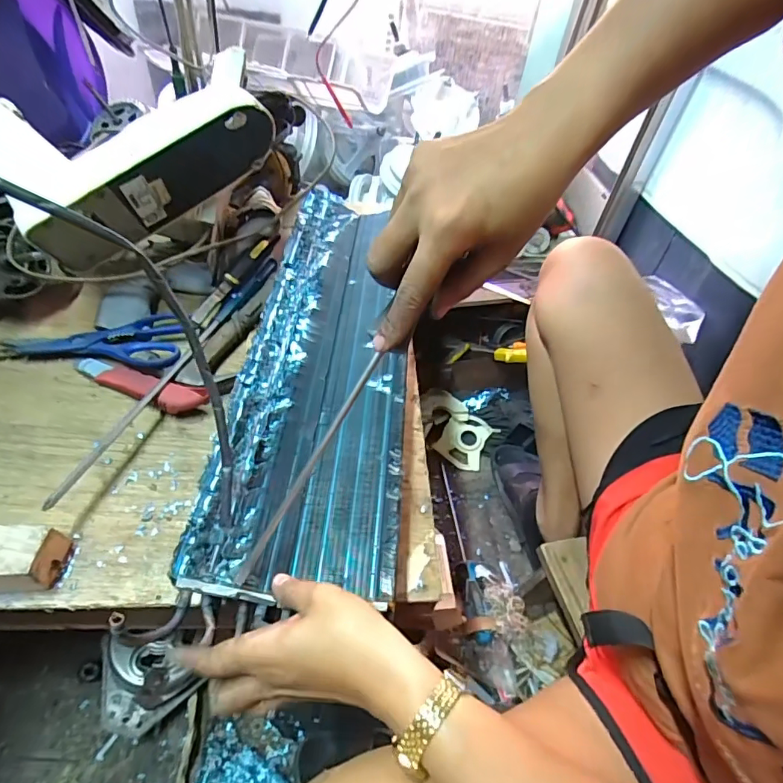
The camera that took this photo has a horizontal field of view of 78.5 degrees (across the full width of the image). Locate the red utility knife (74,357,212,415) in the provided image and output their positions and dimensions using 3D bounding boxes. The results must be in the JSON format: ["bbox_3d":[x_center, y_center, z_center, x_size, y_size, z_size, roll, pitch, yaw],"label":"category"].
[{"bbox_3d":[-0.256,-0.010,0.481,0.156,0.022,0.029,21,50,11],"label":"red utility knife"}]

